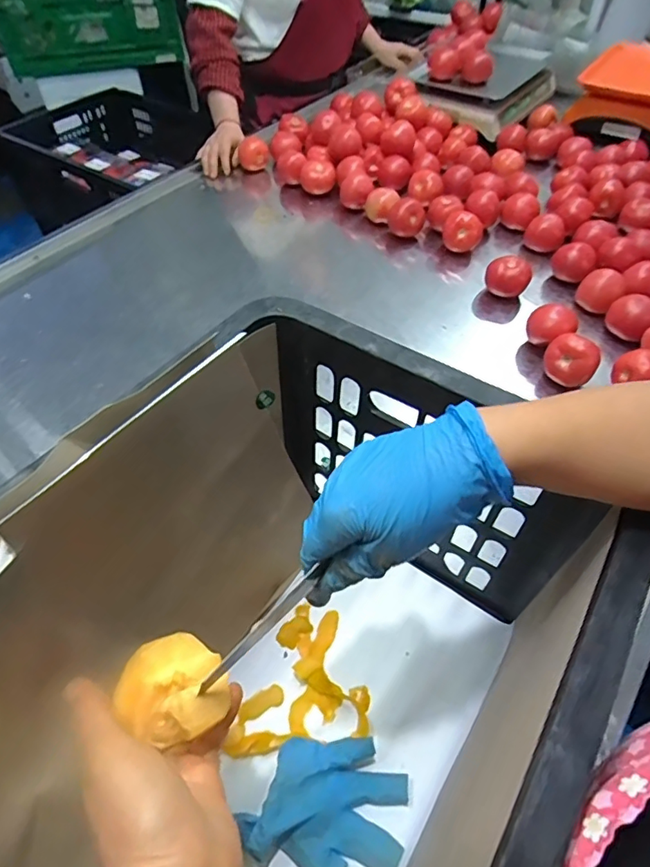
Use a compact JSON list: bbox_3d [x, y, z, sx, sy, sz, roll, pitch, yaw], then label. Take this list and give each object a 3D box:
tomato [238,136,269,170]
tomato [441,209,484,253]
[{"bbox_3d":[-0.153,-0.598,1.103,0.062,0.053,0.066,-11,53,-7],"label":"tomato"},{"bbox_3d":[0.242,-0.359,0.898,0.068,0.060,0.062,12,53,11],"label":"tomato"}]

